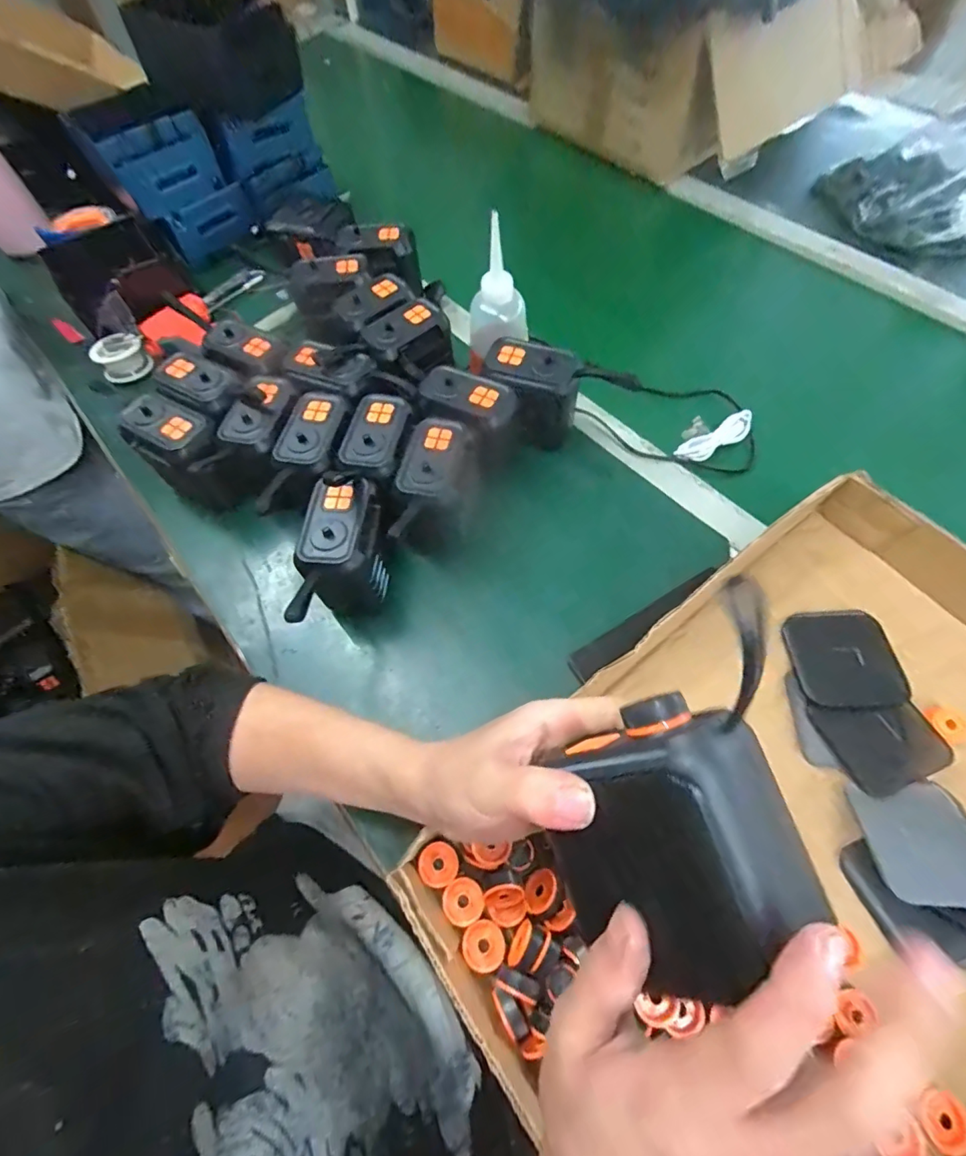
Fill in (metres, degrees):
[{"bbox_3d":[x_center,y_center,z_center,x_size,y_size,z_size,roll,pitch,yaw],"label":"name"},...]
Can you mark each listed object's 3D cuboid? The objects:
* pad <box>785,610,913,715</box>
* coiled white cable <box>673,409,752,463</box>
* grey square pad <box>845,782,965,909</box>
[{"bbox_3d":[0.275,0.062,0.380,0.066,0.006,0.077,-11,63,18],"label":"pad"},{"bbox_3d":[0.238,-0.143,0.511,0.092,0.020,0.026,-34,66,-13],"label":"coiled white cable"},{"bbox_3d":[0.285,0.171,0.321,0.068,0.004,0.072,-1,43,6],"label":"grey square pad"}]

